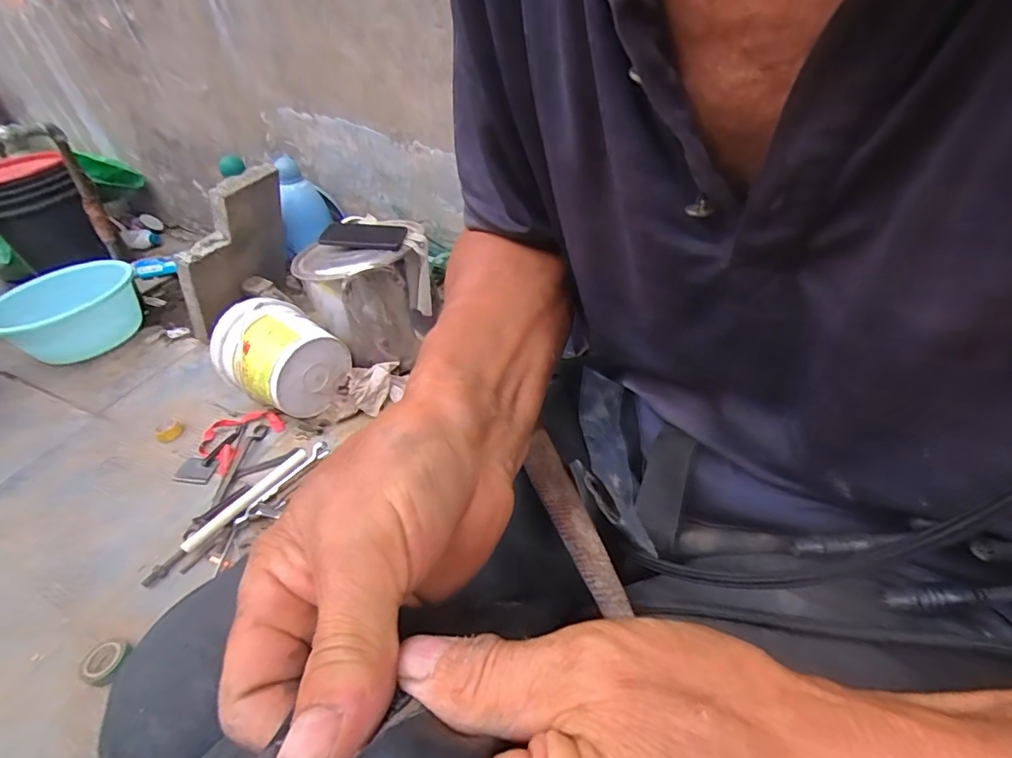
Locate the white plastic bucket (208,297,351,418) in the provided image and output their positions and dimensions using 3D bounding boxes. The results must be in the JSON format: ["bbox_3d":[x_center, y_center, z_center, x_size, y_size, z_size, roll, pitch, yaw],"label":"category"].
[{"bbox_3d":[-0.457,-0.036,1.028,0.169,0.219,0.212,29,53,37],"label":"white plastic bucket"}]

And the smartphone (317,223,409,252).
[{"bbox_3d":[-0.286,-0.290,0.999,0.169,0.016,0.064,4,67,3],"label":"smartphone"}]

